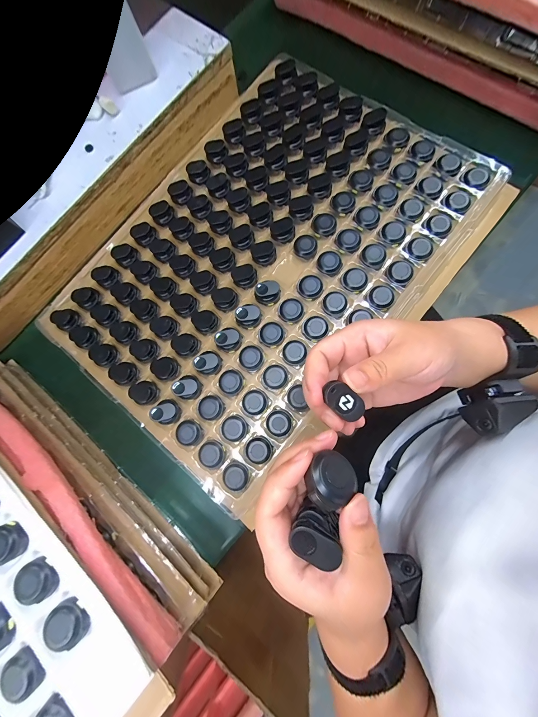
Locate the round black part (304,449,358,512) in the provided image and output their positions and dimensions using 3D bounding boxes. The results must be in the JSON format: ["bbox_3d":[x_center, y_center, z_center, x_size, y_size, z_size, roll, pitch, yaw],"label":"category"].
[{"bbox_3d":[0.034,0.071,0.148,0.032,0.016,0.025,-24,58,-35],"label":"round black part"}]

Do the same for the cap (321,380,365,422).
[{"bbox_3d":[0.047,0.026,0.160,0.027,0.008,0.016,41,80,9],"label":"cap"}]

